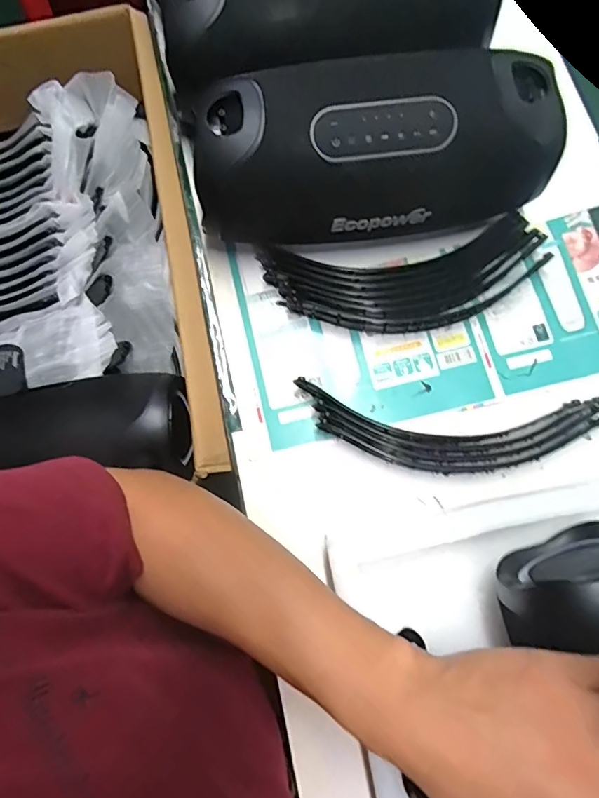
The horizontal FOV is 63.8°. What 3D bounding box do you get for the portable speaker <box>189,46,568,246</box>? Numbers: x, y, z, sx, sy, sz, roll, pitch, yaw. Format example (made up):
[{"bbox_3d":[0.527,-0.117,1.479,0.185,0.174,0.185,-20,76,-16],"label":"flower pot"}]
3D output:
[{"bbox_3d":[0.060,-0.197,0.410,0.290,0.130,0.109,-8,78,-1],"label":"portable speaker"}]

